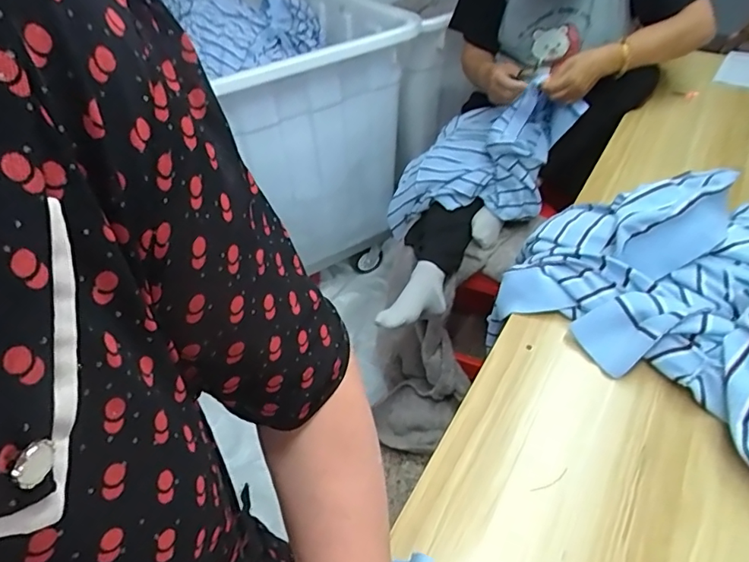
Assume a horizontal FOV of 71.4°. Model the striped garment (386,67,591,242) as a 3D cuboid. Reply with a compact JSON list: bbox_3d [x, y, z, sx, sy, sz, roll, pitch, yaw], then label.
[{"bbox_3d":[0.224,-0.258,1.165,0.339,0.311,0.216,30,53,30],"label":"striped garment"}]

